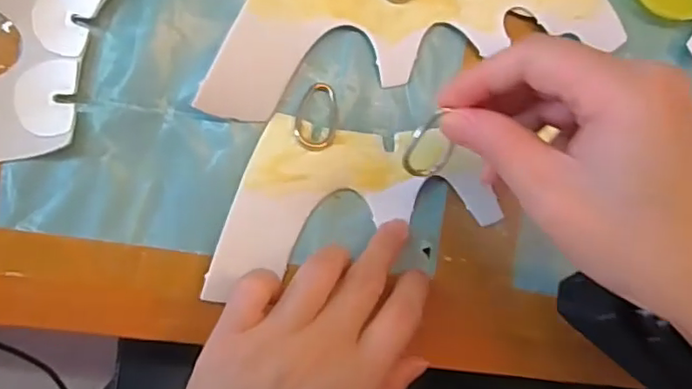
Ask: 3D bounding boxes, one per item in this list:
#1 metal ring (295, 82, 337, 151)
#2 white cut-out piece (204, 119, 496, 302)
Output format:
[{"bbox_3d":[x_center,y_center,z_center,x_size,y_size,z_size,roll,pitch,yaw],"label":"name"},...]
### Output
[{"bbox_3d":[-0.014,-0.038,0.288,0.020,0.005,0.034,11,88,-7],"label":"metal ring"},{"bbox_3d":[0.000,-0.005,0.291,0.148,0.010,0.072,-13,91,-13],"label":"white cut-out piece"}]

